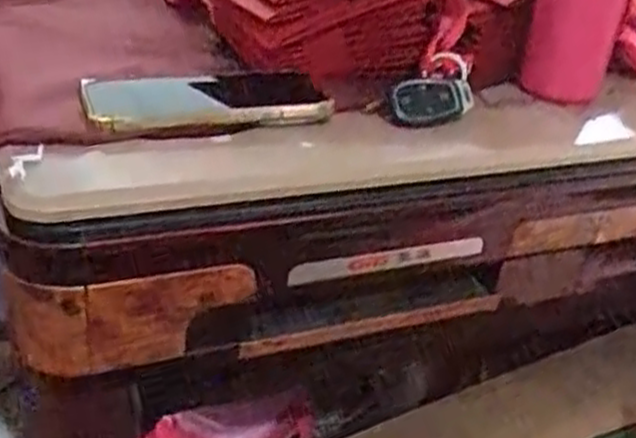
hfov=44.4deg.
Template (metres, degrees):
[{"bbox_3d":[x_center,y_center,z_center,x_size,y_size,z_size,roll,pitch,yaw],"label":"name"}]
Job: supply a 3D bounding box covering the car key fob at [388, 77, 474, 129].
[{"bbox_3d":[0.081,-0.084,0.558,0.063,0.034,0.020,-10,1,-17],"label":"car key fob"}]

